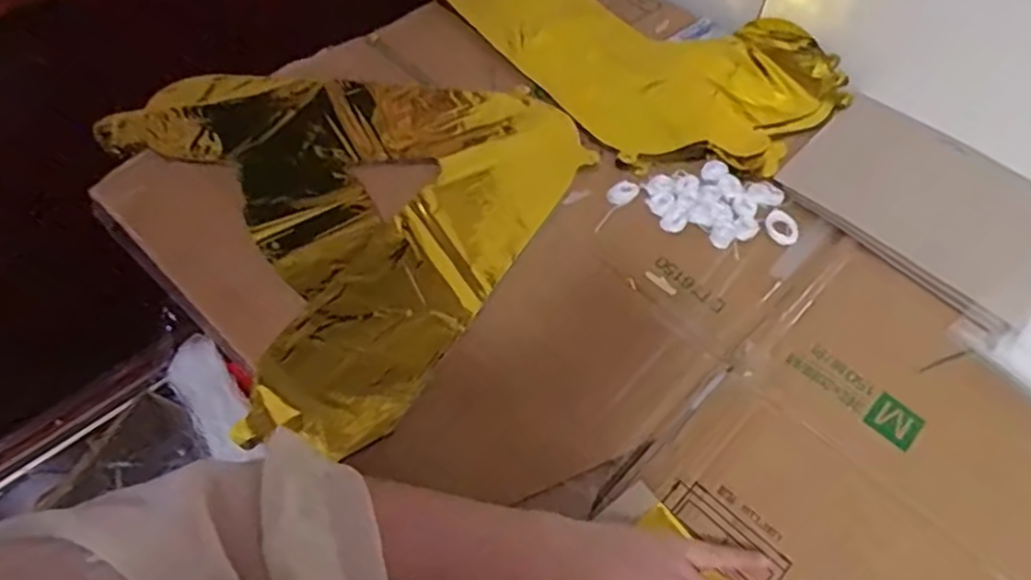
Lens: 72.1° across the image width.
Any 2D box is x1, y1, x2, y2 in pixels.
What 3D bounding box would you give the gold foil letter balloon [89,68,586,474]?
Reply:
[{"bbox_3d":[-0.166,-0.078,0.591,0.359,0.043,0.372,28,60,15],"label":"gold foil letter balloon"}]

